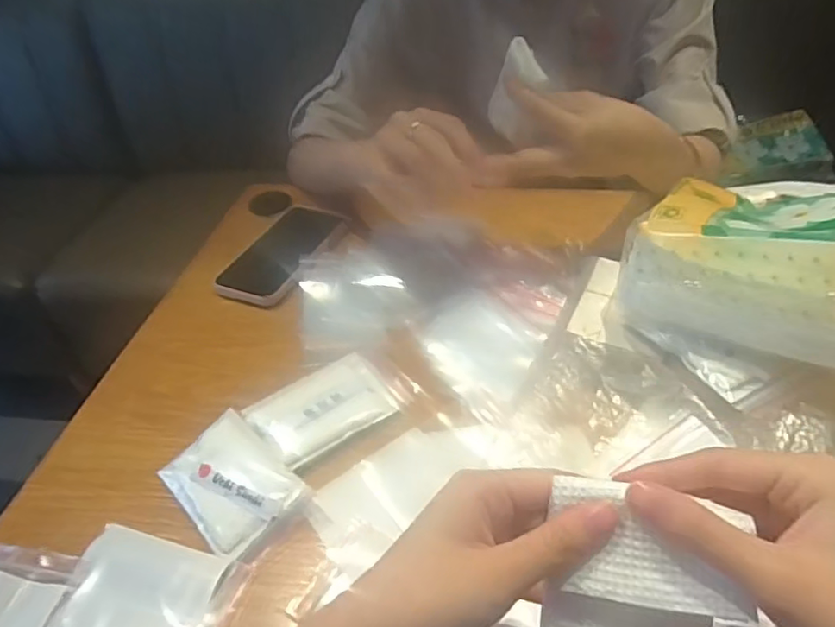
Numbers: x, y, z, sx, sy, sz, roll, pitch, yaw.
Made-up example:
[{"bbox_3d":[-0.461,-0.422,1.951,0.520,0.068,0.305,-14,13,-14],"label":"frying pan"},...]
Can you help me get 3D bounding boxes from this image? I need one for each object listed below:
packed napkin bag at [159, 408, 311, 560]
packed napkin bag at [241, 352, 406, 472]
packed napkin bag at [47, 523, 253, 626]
[{"bbox_3d":[-0.125,0.112,0.399,0.095,0.011,0.065,30,54,33],"label":"packed napkin bag"},{"bbox_3d":[-0.069,0.068,0.438,0.100,0.012,0.066,-30,47,-23],"label":"packed napkin bag"},{"bbox_3d":[-0.160,0.167,0.349,0.108,0.005,0.066,9,45,17],"label":"packed napkin bag"}]

